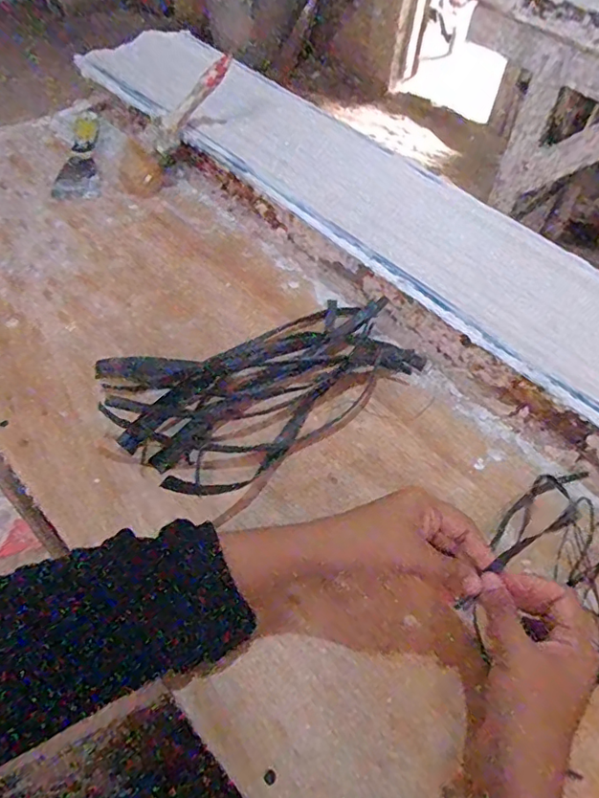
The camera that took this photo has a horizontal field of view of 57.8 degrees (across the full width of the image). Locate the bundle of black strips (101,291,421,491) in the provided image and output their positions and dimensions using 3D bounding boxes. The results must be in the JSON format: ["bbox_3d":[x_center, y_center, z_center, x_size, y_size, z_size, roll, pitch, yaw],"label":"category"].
[{"bbox_3d":[-0.027,-0.012,0.527,0.297,0.024,0.166,-16,55,-16],"label":"bundle of black strips"}]

